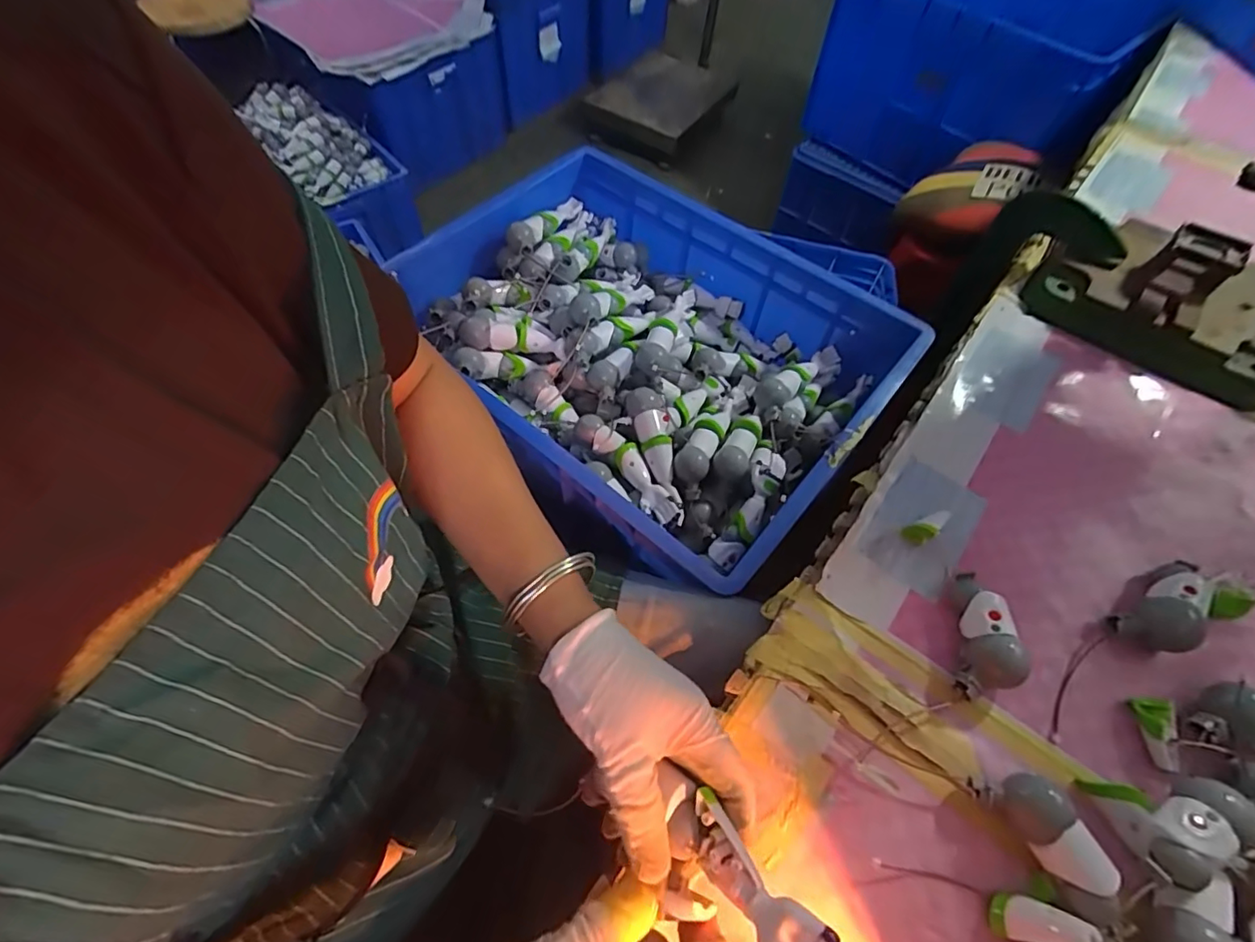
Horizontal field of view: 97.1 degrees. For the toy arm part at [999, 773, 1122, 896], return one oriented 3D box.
[{"bbox_3d":[0.243,0.208,0.319,0.030,0.034,0.056,-21,61,-13],"label":"toy arm part"}]

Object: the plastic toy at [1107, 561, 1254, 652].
[{"bbox_3d":[0.394,0.097,0.396,0.106,0.031,0.045,-19,61,-12],"label":"plastic toy"}]

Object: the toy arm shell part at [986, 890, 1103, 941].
[{"bbox_3d":[0.221,0.243,0.297,0.012,0.050,0.021,31,56,-26],"label":"toy arm shell part"}]

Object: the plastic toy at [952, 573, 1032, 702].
[{"bbox_3d":[0.247,0.113,0.379,0.035,0.034,0.085,15,60,8],"label":"plastic toy"}]

